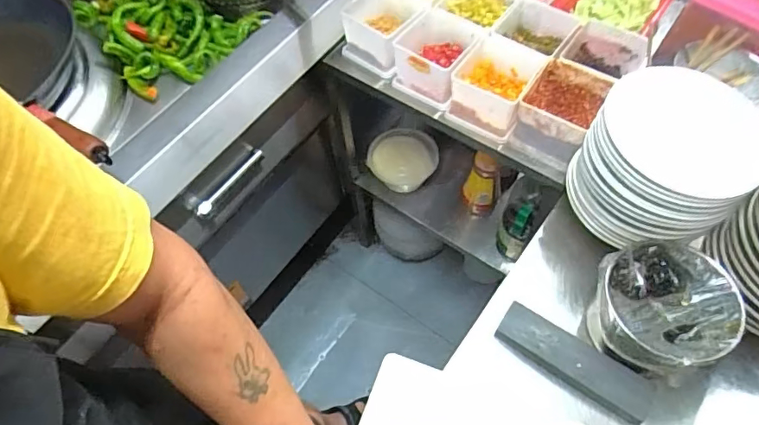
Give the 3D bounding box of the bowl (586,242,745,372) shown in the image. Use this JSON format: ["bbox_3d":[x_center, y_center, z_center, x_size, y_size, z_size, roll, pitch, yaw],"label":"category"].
[{"bbox_3d":[0.349,0.123,0.636,0.145,0.089,0.147,-2,60,3],"label":"bowl"}]

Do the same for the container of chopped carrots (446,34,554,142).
[{"bbox_3d":[0.187,-0.207,0.828,0.127,0.080,0.130,29,66,19],"label":"container of chopped carrots"}]

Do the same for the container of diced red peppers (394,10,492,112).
[{"bbox_3d":[0.090,-0.268,0.862,0.137,0.087,0.121,28,65,18],"label":"container of diced red peppers"}]

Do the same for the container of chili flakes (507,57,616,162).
[{"bbox_3d":[0.280,-0.163,0.784,0.113,0.070,0.130,27,65,18],"label":"container of chili flakes"}]

